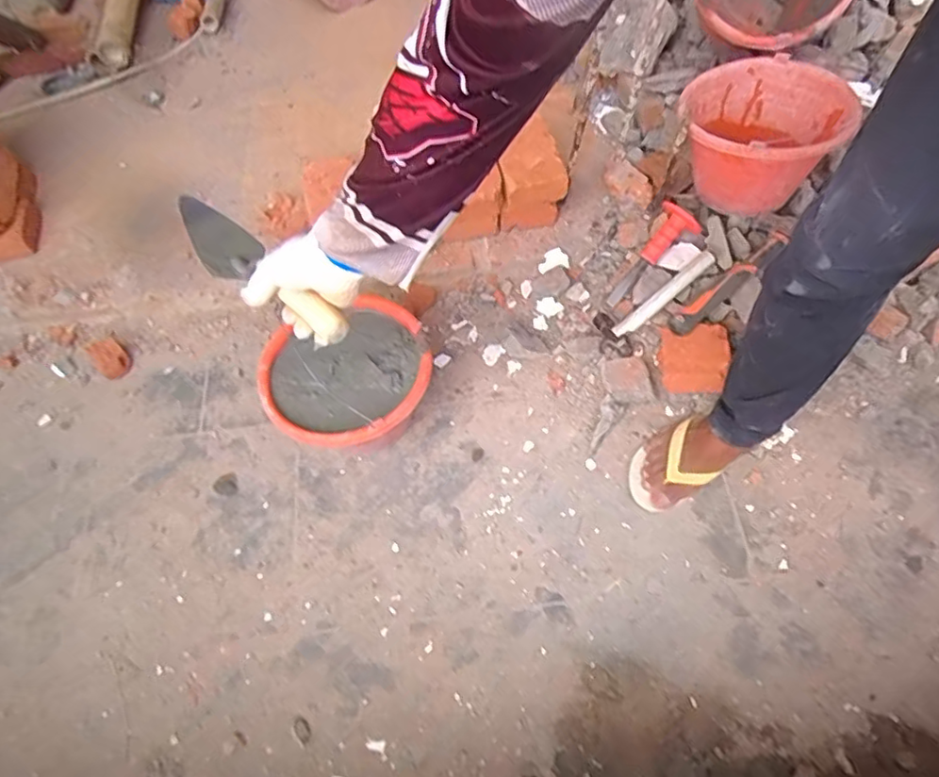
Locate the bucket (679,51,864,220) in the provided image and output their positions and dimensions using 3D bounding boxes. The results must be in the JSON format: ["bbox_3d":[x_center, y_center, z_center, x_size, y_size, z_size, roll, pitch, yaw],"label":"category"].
[{"bbox_3d":[0.467,-0.411,0.962,0.235,0.164,0.246,-1,61,2],"label":"bucket"}]

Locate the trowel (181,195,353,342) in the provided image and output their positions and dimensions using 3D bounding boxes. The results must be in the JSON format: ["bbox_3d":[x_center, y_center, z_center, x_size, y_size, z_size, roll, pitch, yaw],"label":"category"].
[{"bbox_3d":[-0.237,-0.131,0.643,0.260,0.053,0.062,39,71,23],"label":"trowel"}]

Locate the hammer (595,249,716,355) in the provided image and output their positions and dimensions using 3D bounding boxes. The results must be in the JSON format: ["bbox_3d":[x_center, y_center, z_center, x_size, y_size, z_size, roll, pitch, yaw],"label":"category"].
[{"bbox_3d":[0.314,-0.153,0.969,0.213,0.024,0.086,-39,66,7],"label":"hammer"}]

